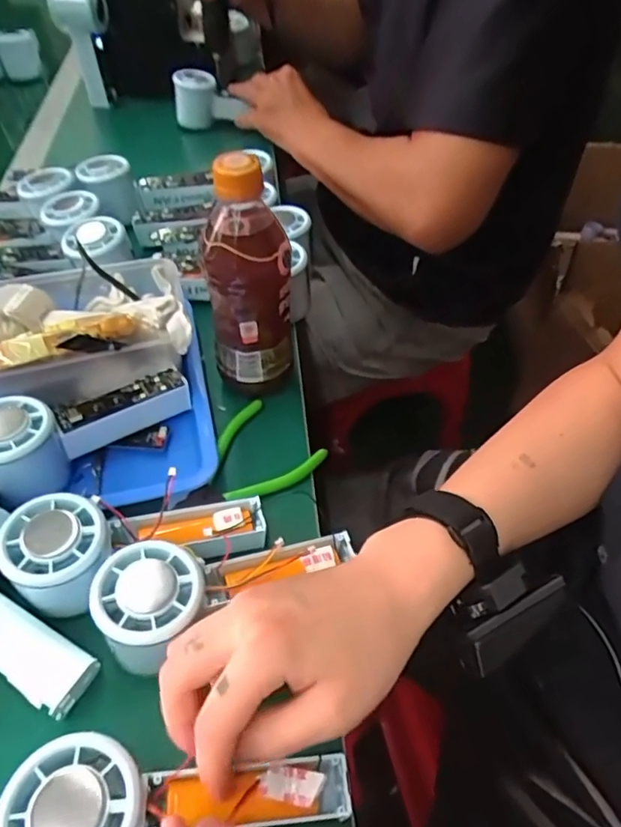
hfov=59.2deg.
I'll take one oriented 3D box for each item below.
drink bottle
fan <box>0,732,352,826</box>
[{"bbox_3d":[-0.043,-0.090,0.389,0.056,0.176,0.052,-4,51,-3],"label":"drink bottle"},{"bbox_3d":[-0.057,0.176,0.251,0.151,0.026,0.054,6,49,-20],"label":"fan"}]

